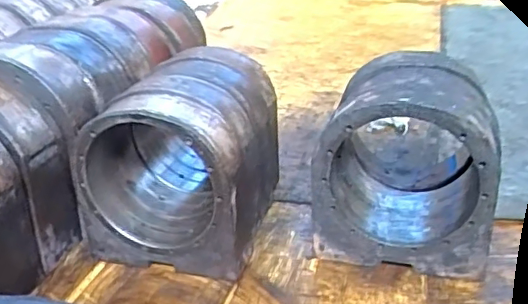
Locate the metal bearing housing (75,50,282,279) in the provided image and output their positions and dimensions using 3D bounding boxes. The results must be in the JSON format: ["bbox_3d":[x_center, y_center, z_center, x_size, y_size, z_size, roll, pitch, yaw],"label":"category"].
[{"bbox_3d":[-0.121,0.000,0.933,0.252,0.259,0.315,6,27,17],"label":"metal bearing housing"}]

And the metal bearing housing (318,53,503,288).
[{"bbox_3d":[0.222,0.015,0.862,0.237,0.266,0.207,7,27,18],"label":"metal bearing housing"}]

